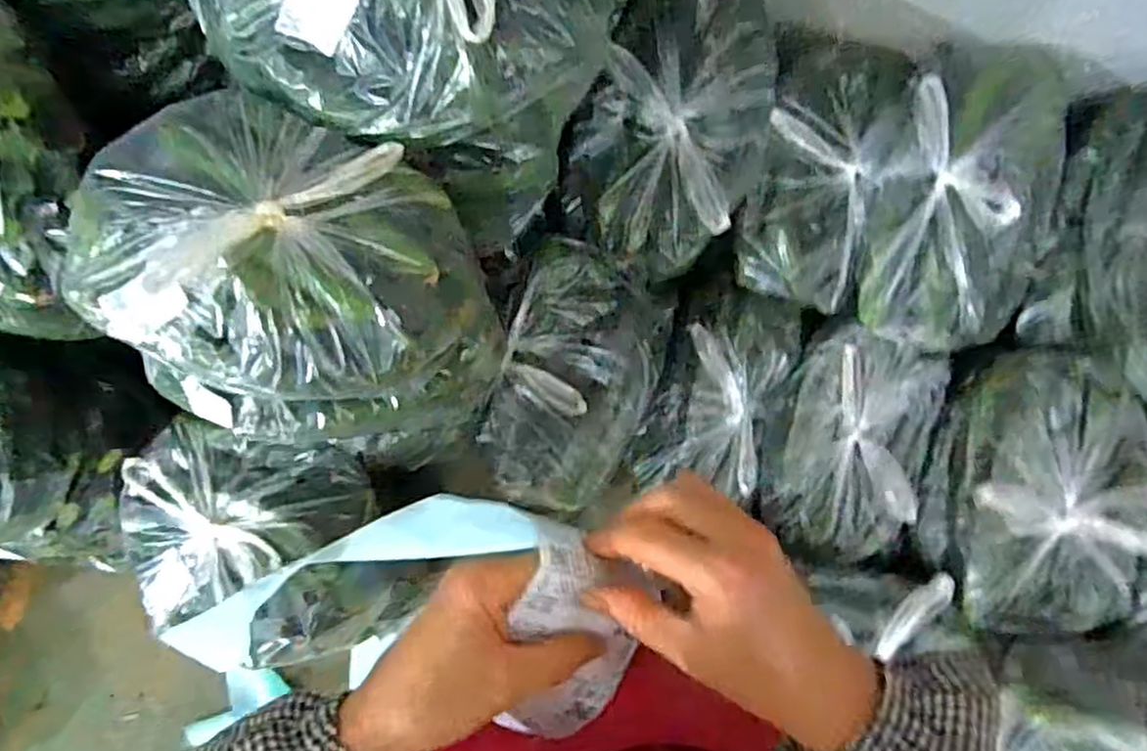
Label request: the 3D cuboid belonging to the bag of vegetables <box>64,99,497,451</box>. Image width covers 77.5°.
[{"bbox_3d":[-0.275,-0.089,0.701,0.360,0.210,0.303,15,86,2],"label":"bag of vegetables"}]

